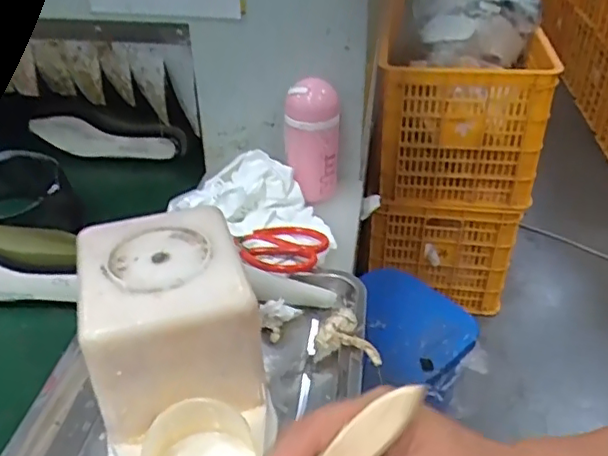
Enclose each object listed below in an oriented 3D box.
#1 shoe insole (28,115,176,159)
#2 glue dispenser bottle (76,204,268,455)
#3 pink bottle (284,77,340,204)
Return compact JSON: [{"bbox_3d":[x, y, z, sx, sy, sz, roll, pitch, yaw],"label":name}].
[{"bbox_3d":[-0.363,-0.158,1.052,0.266,0.073,0.019,7,37,10],"label":"shoe insole"},{"bbox_3d":[-0.100,0.099,0.468,0.122,0.121,0.234,-10,38,-14],"label":"glue dispenser bottle"},{"bbox_3d":[0.011,-0.116,0.807,0.073,0.165,0.062,1,36,2],"label":"pink bottle"}]

